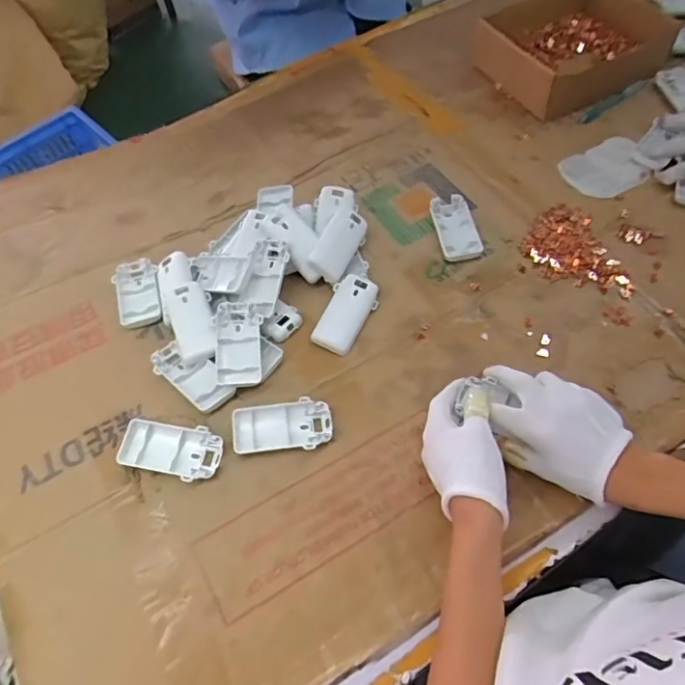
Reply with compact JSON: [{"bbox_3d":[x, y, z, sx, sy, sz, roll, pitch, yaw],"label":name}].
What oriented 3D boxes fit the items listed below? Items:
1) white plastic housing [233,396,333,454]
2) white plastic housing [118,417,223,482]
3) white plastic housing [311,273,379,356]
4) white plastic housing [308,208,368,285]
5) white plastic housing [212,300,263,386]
[{"bbox_3d":[-0.060,0.083,0.541,0.096,0.018,0.048,-8,58,0],"label":"white plastic housing"},{"bbox_3d":[-0.167,0.104,0.531,0.097,0.018,0.049,10,60,11],"label":"white plastic housing"},{"bbox_3d":[0.005,-0.033,0.608,0.047,0.021,0.091,18,61,15],"label":"white plastic housing"},{"bbox_3d":[-0.004,-0.117,0.642,0.046,0.018,0.092,29,70,5],"label":"white plastic housing"},{"bbox_3d":[-0.110,0.000,0.577,0.048,0.012,0.095,-1,65,-4],"label":"white plastic housing"}]

